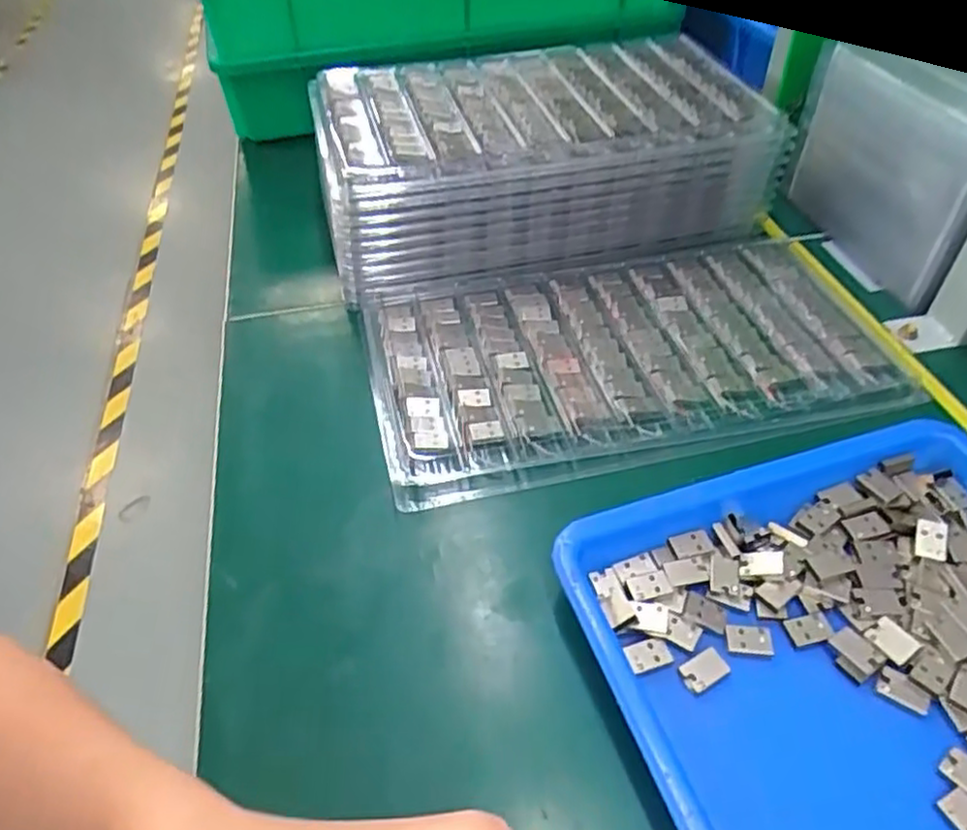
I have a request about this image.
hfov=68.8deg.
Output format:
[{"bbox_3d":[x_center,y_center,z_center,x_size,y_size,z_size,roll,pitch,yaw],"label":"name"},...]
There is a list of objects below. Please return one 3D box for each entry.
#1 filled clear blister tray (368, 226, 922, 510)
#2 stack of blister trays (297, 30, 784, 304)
[{"bbox_3d":[0.084,-0.043,0.420,0.294,0.015,0.169,-11,46,-6],"label":"filled clear blister tray"},{"bbox_3d":[0.039,-0.186,0.513,0.297,0.096,0.170,-9,46,-5],"label":"stack of blister trays"}]

